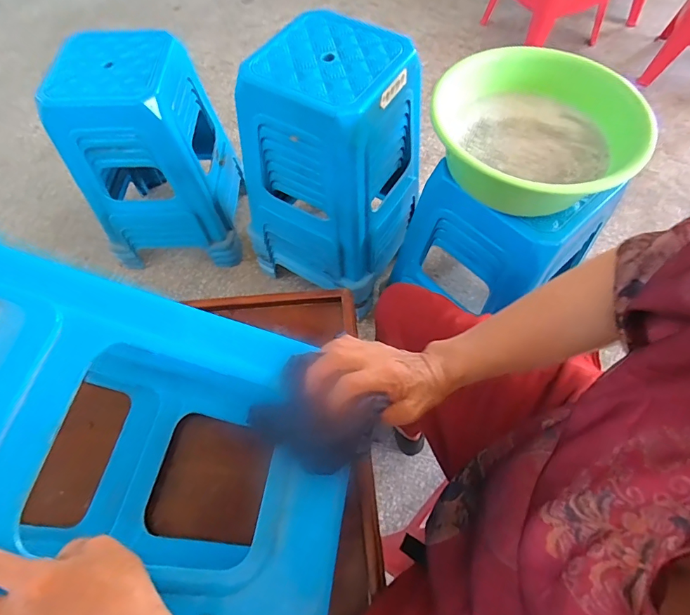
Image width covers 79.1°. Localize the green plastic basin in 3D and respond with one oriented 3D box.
[{"bbox_3d":[0.340,-0.286,0.695,0.328,0.114,0.321,0,62,1],"label":"green plastic basin"}]

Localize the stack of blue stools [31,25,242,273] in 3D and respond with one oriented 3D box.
[{"bbox_3d":[-0.513,-0.411,1.145,0.358,0.522,0.326,0,62,1],"label":"stack of blue stools"}]

